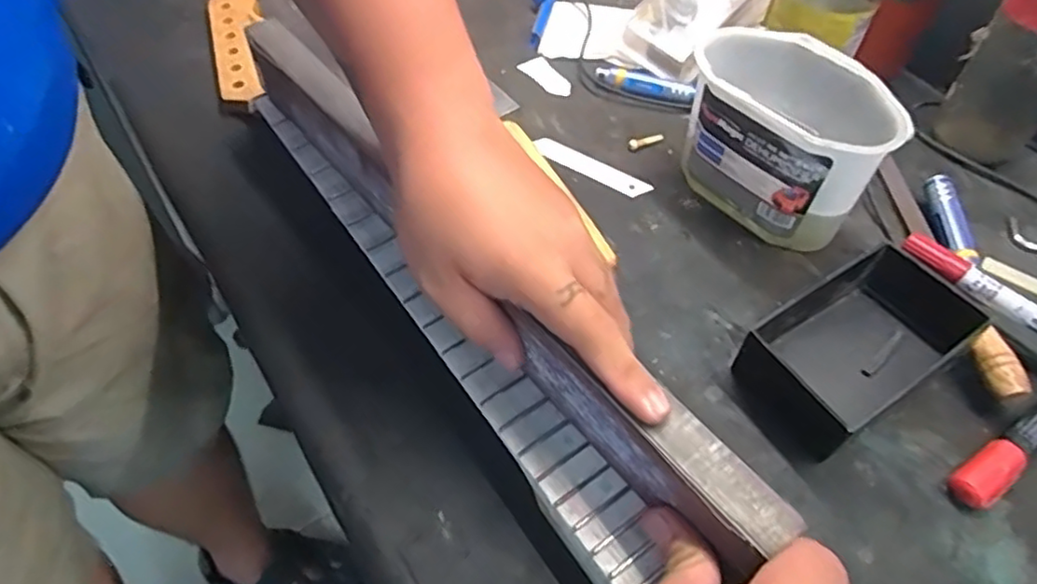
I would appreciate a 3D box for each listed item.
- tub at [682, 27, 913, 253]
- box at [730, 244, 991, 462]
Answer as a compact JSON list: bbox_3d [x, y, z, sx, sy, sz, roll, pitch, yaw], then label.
[{"bbox_3d":[0.179,-0.102,0.450,0.076,0.104,0.137,-29,58,-21],"label":"tub"},{"bbox_3d":[0.198,0.031,0.388,0.138,0.042,0.080,-27,57,-20],"label":"box"}]

